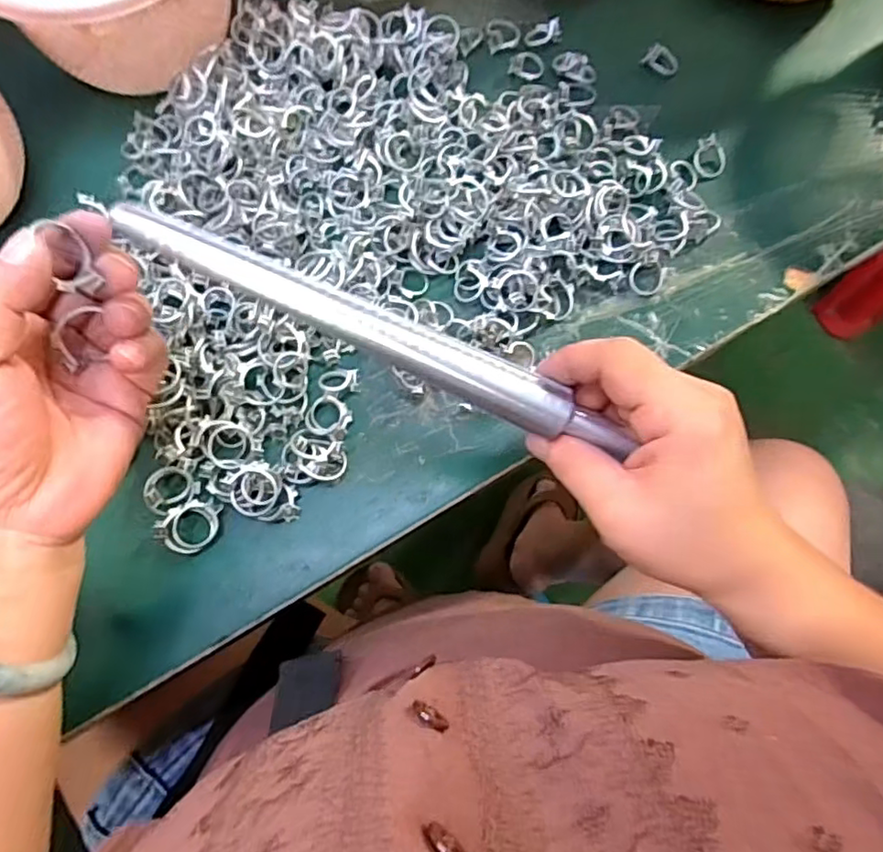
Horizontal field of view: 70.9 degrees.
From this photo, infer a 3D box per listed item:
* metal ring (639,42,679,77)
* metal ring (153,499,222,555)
[{"bbox_3d":[0.137,-0.228,0.386,0.023,0.014,0.010,13,74,2],"label":"metal ring"},{"bbox_3d":[-0.123,0.048,0.305,0.024,0.007,0.030,38,77,9],"label":"metal ring"}]

